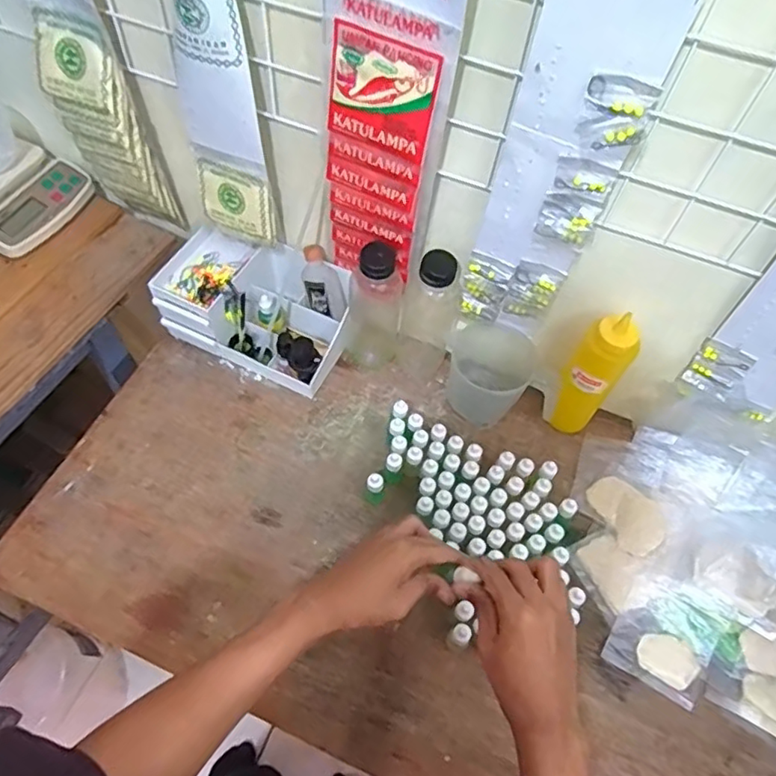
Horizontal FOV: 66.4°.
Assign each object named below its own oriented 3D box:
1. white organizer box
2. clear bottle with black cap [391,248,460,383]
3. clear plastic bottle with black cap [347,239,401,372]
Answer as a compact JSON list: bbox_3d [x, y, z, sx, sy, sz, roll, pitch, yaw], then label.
[{"bbox_3d":[-0.167,-0.104,0.774,0.226,0.106,0.141,22,60,9],"label":"white organizer box"},{"bbox_3d":[0.047,-0.086,0.724,0.064,0.191,0.055,16,59,5],"label":"clear bottle with black cap"},{"bbox_3d":[-0.014,-0.102,0.729,0.062,0.193,0.052,7,59,0],"label":"clear plastic bottle with black cap"}]

